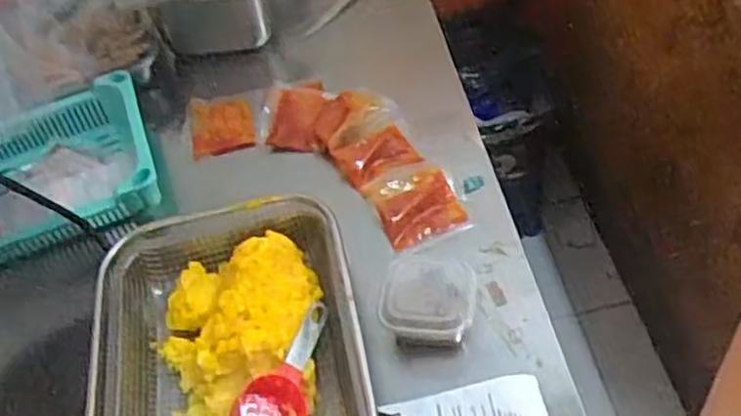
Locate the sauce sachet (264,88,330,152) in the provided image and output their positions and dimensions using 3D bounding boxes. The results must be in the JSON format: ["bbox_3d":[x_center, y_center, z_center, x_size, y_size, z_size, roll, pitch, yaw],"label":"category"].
[{"bbox_3d":[-0.075,-0.096,0.835,0.060,0.023,0.071,5,50,15],"label":"sauce sachet"}]

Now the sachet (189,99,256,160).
[{"bbox_3d":[-0.156,-0.086,0.828,0.066,0.012,0.058,-3,85,-1],"label":"sachet"}]

